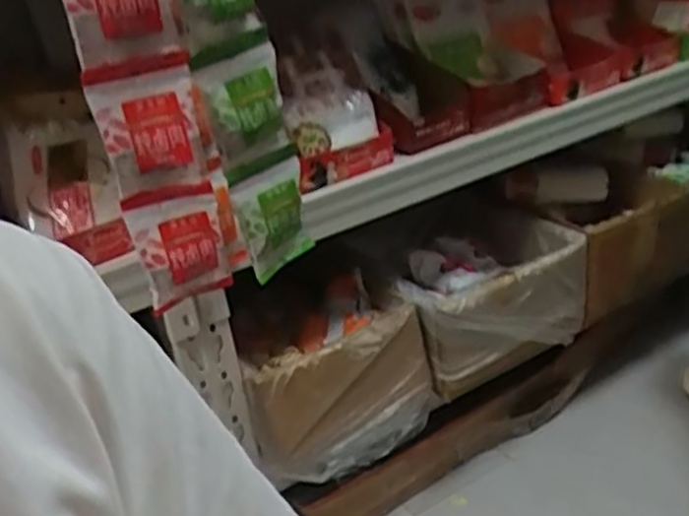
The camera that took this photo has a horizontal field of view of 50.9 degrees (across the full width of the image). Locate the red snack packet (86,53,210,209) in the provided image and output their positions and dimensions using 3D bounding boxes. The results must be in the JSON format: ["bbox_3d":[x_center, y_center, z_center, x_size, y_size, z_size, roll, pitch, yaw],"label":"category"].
[{"bbox_3d":[-0.177,-0.119,0.669,0.091,0.133,0.035,-16,32,-13],"label":"red snack packet"}]

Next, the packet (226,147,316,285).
[{"bbox_3d":[-0.076,-0.042,0.790,0.025,0.128,0.082,20,39,41],"label":"packet"}]

